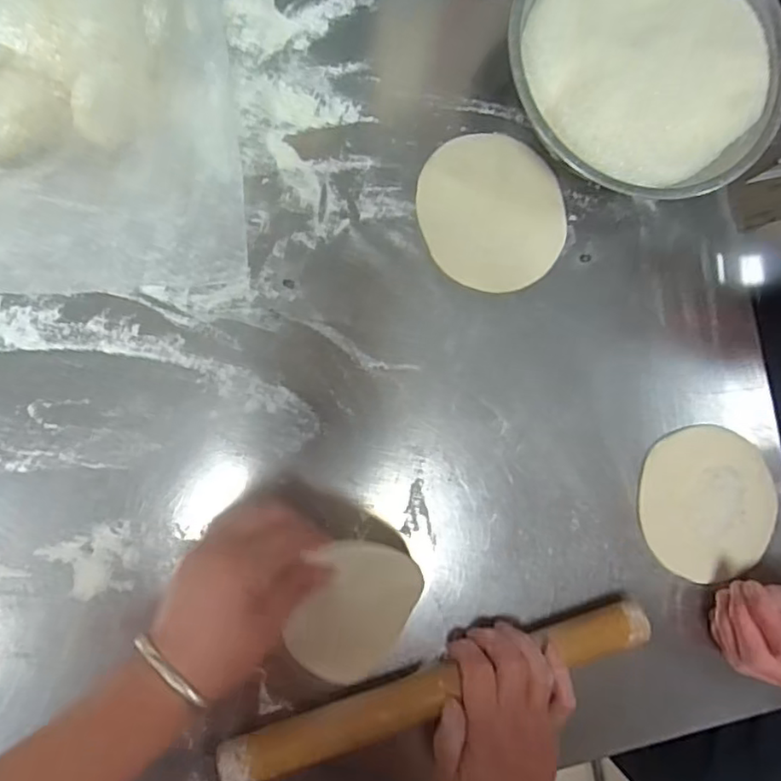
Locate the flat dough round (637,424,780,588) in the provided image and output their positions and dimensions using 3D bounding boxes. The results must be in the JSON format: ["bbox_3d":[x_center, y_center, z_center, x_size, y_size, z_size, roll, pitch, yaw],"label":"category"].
[{"bbox_3d":[0.249,0.088,0.479,0.106,0.005,0.117,-9,86,-3],"label":"flat dough round"}]

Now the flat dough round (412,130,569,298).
[{"bbox_3d":[0.079,-0.135,0.462,0.108,0.021,0.115,0,88,-7],"label":"flat dough round"}]

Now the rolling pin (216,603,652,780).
[{"bbox_3d":[0.035,0.210,0.433,0.309,0.023,0.029,-16,90,-7],"label":"rolling pin"}]

